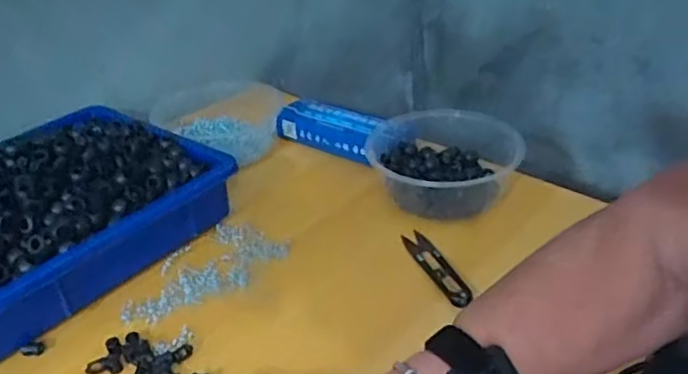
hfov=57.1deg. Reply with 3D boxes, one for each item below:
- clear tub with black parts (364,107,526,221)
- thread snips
[{"bbox_3d":[0.088,-0.021,0.604,0.145,0.054,0.145,-2,32,1],"label":"clear tub with black parts"},{"bbox_3d":[0.076,0.063,0.513,0.023,0.008,0.097,-15,34,-18],"label":"thread snips"}]

